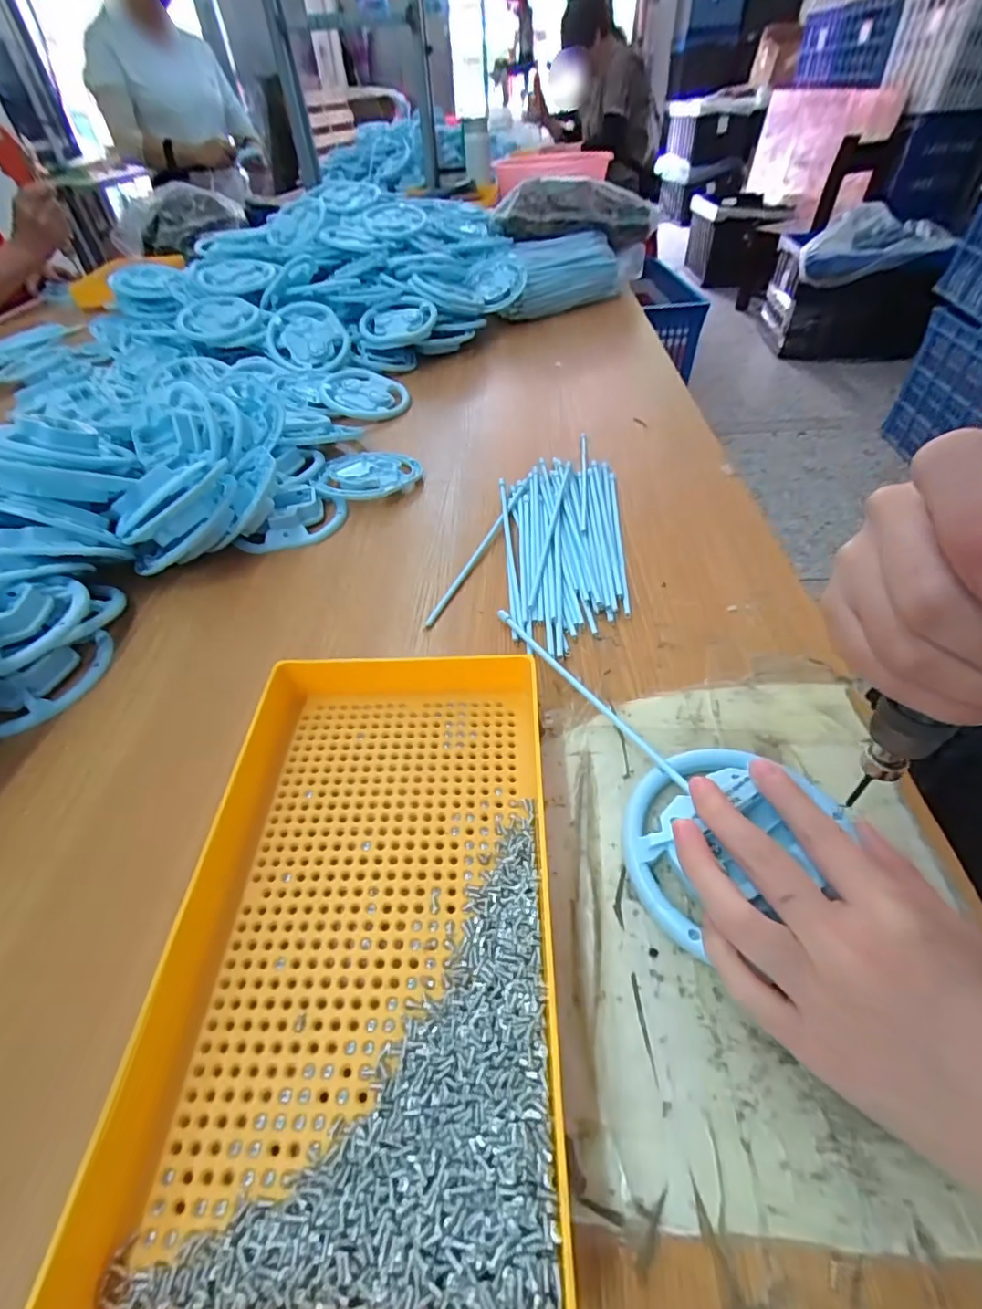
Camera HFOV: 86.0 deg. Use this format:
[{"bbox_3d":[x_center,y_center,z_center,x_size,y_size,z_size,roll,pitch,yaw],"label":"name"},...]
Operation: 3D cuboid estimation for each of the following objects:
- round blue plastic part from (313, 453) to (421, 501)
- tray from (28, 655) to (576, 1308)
[{"bbox_3d":[-0.116,-0.171,0.505,0.095,0.015,0.088,-2,48,2],"label":"round blue plastic part"},{"bbox_3d":[-0.057,0.103,0.232,0.163,0.036,0.251,-1,48,3],"label":"tray"}]

